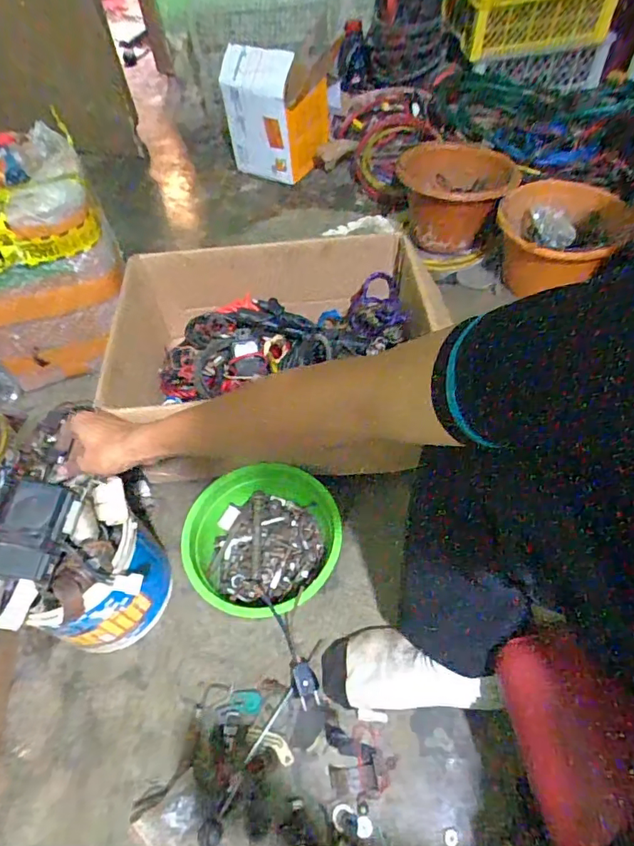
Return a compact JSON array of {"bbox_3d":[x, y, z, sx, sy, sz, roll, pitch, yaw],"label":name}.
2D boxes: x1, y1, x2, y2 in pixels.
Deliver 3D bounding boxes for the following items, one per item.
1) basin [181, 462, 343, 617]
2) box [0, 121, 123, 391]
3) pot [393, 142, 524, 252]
[{"bbox_3d":[-0.080,0.177,0.746,0.218,0.082,0.222,-2,55,2],"label":"basin"},{"bbox_3d":[-0.515,-0.316,0.934,0.272,0.316,0.328,-19,56,-10],"label":"box"},{"bbox_3d":[0.309,-0.503,1.128,0.241,0.168,0.205,4,55,6],"label":"pot"}]

